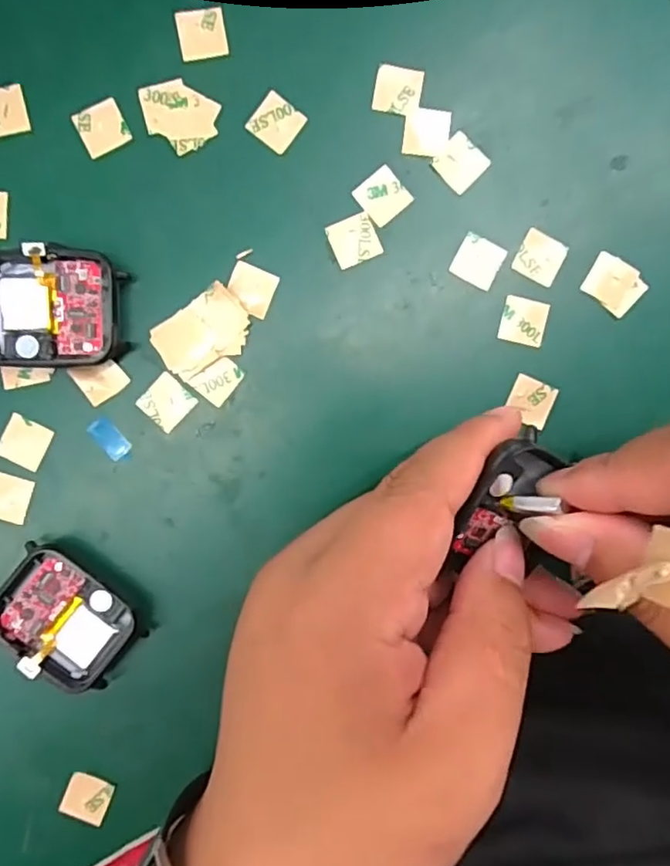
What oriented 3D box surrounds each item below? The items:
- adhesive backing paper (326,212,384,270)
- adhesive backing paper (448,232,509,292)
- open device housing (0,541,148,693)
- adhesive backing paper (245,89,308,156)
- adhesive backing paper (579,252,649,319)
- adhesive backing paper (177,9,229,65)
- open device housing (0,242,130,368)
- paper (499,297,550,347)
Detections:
[{"bbox_3d":[0.007,-0.065,0.208,0.016,0.004,0.016,-22,95,0],"label":"adhesive backing paper"},{"bbox_3d":[0.049,-0.059,0.208,0.015,0.004,0.015,26,91,-3],"label":"adhesive backing paper"},{"bbox_3d":[-0.091,0.062,0.205,0.046,0.013,0.034,44,90,-3],"label":"open device housing"},{"bbox_3d":[-0.020,-0.104,0.206,0.016,0.004,0.016,37,90,-6],"label":"adhesive backing paper"},{"bbox_3d":[0.096,-0.051,0.211,0.019,0.004,0.016,37,91,-2],"label":"adhesive backing paper"},{"bbox_3d":[-0.044,-0.132,0.202,0.015,0.004,0.016,-9,92,-1],"label":"adhesive backing paper"},{"bbox_3d":[-0.092,-0.040,0.201,0.043,0.011,0.038,6,92,-2],"label":"open device housing"},{"bbox_3d":[0.065,-0.038,0.211,0.015,0.004,0.015,12,92,0],"label":"paper"}]

